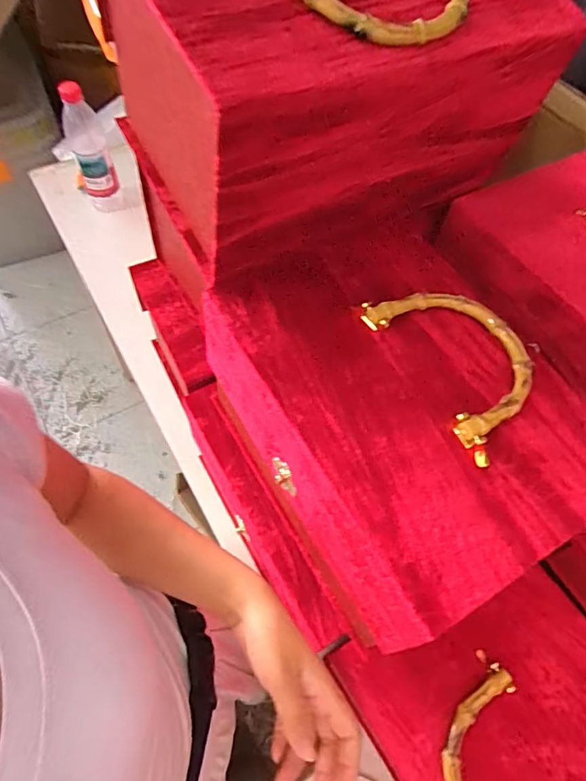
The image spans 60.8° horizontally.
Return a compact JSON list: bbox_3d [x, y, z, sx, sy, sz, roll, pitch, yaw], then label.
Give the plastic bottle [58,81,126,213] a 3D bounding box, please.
[{"bbox_3d":[-0.359,-0.426,0.884,0.062,0.218,0.062,-21,62,-13],"label":"plastic bottle"}]

